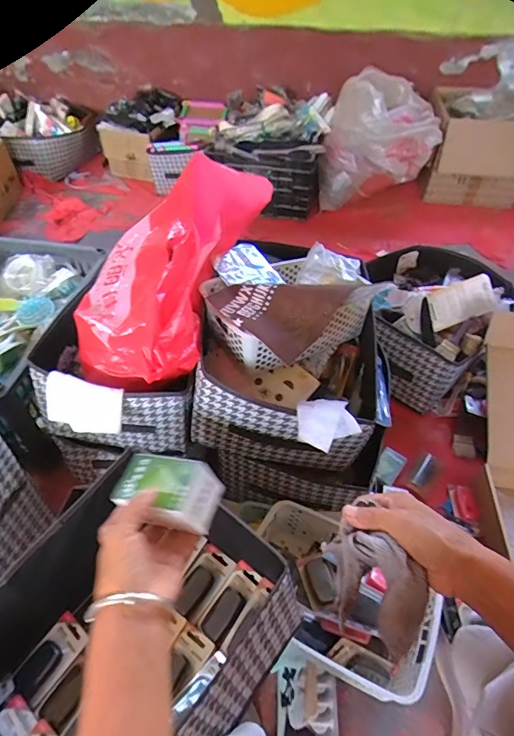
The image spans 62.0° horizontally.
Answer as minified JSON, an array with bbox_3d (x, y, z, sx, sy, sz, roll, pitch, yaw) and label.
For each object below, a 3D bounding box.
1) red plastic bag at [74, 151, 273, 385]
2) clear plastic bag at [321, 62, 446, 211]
[{"bbox_3d":[-0.161,-0.144,0.686,0.247,0.268,0.325,20,51,16],"label":"red plastic bag"},{"bbox_3d":[0.416,-0.773,1.495,0.351,0.391,0.261,6,48,5],"label":"clear plastic bag"}]

